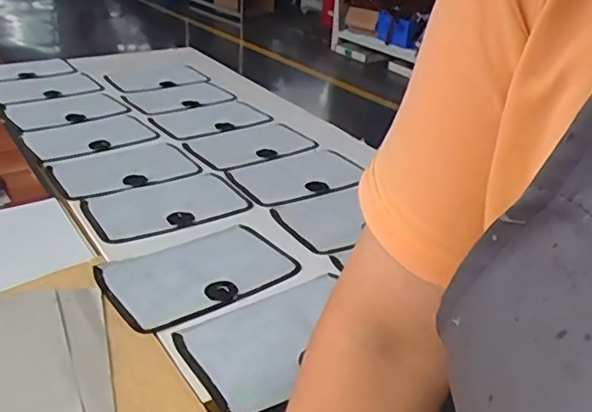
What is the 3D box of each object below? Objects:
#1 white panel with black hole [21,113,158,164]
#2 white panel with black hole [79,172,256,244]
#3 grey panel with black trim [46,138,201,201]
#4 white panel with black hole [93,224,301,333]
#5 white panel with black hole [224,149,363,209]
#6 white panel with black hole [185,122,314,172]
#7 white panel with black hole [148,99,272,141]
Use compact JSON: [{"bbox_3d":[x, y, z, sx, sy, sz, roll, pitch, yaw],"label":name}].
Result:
[{"bbox_3d":[-0.377,-0.130,1.081,0.209,0.010,0.151,-18,35,-33],"label":"white panel with black hole"},{"bbox_3d":[-0.189,-0.005,0.871,0.213,0.007,0.139,-15,34,-30],"label":"white panel with black hole"},{"bbox_3d":[-0.285,-0.061,0.970,0.211,0.021,0.163,-15,34,-30],"label":"grey panel with black trim"},{"bbox_3d":[-0.119,0.077,0.727,0.219,0.011,0.145,-19,36,-35],"label":"white panel with black hole"},{"bbox_3d":[0.003,-0.050,0.982,0.223,0.010,0.155,-15,34,-30],"label":"white panel with black hole"},{"bbox_3d":[-0.088,-0.116,1.077,0.212,0.012,0.151,-16,34,-31],"label":"white panel with black hole"},{"bbox_3d":[-0.171,-0.175,1.186,0.222,0.008,0.149,-19,36,-35],"label":"white panel with black hole"}]

